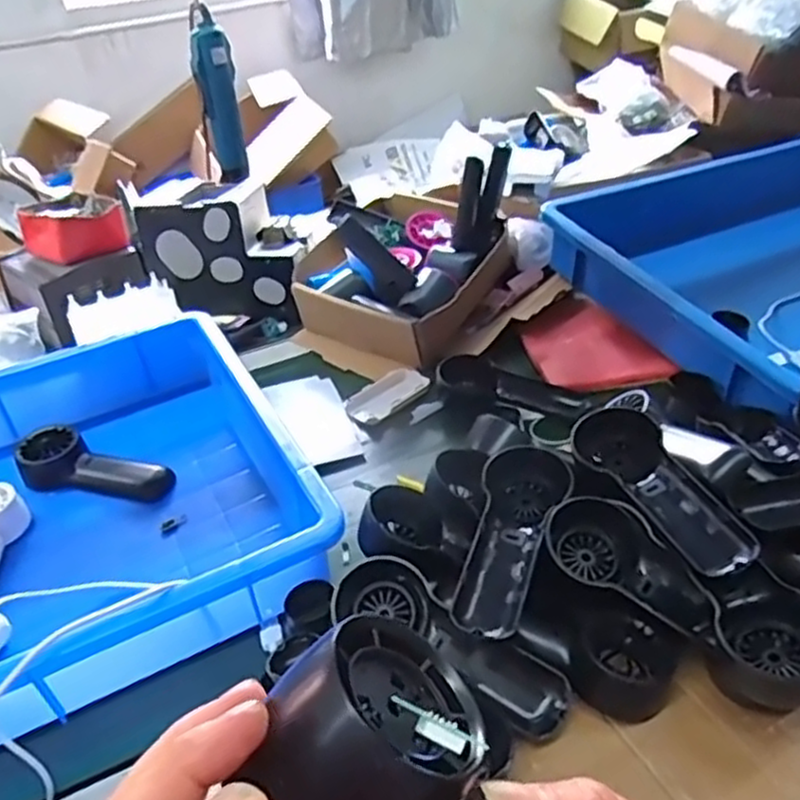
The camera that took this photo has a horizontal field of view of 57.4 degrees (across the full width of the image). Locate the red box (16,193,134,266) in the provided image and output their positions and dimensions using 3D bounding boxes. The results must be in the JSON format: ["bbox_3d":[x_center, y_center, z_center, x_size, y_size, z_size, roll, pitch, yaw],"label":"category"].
[{"bbox_3d":[-0.402,-0.213,0.897,0.099,0.053,0.102,24,44,36],"label":"red box"}]

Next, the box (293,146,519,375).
[{"bbox_3d":[-0.010,-0.166,0.849,0.218,0.154,0.223,19,42,32],"label":"box"}]

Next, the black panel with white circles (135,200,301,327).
[{"bbox_3d":[-0.215,-0.159,0.864,0.169,0.143,0.012,-5,22,4],"label":"black panel with white circles"}]

